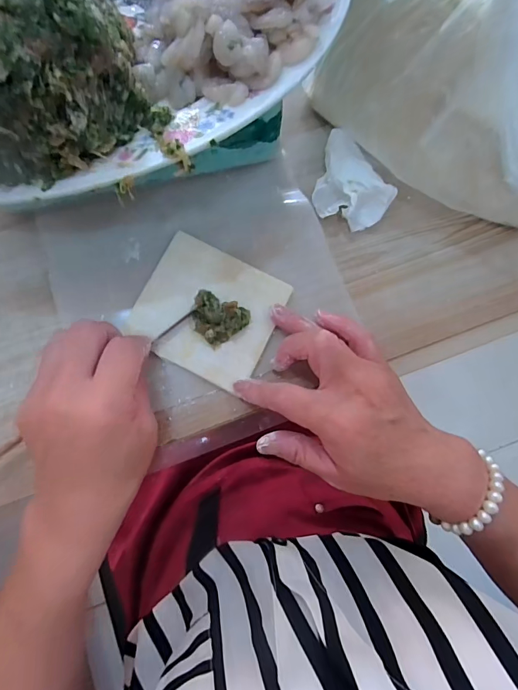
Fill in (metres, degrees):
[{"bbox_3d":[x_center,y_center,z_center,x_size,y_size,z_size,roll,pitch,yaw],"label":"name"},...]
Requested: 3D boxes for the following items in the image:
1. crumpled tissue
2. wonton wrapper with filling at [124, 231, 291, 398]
[{"bbox_3d":[0.067,-0.122,0.304,0.046,0.029,0.067,-39,81,-9],"label":"crumpled tissue"},{"bbox_3d":[-0.037,-0.026,0.290,0.098,0.008,0.091,26,78,5],"label":"wonton wrapper with filling"}]

